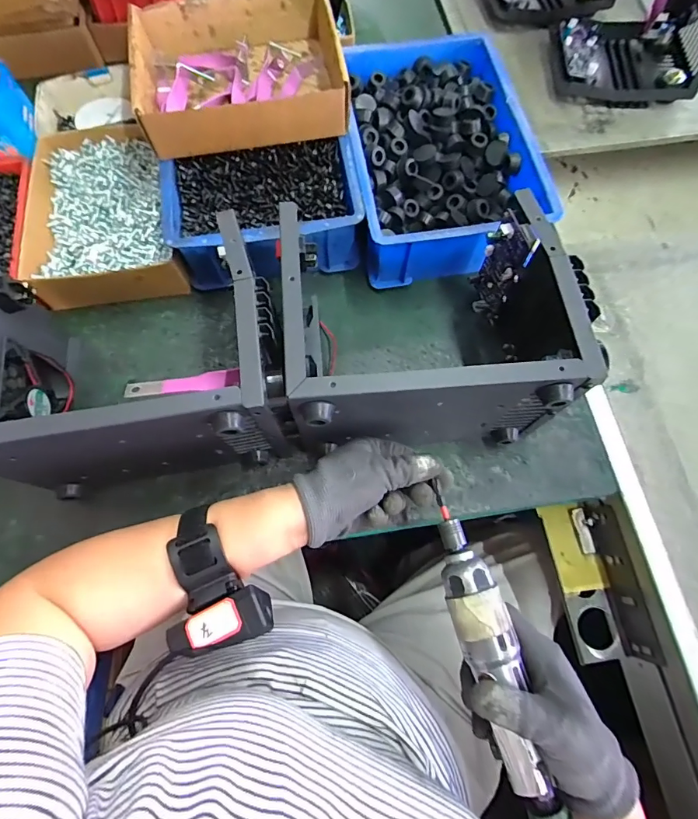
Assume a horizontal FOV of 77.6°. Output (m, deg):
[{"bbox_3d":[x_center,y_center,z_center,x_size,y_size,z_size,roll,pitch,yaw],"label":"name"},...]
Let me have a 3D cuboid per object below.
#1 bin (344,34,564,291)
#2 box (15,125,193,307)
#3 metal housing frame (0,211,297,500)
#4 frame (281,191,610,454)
[{"bbox_3d":[0.100,-0.311,0.526,0.201,0.079,0.310,-9,71,-2],"label":"bin"},{"bbox_3d":[-0.291,-0.230,0.507,0.154,0.049,0.231,-17,71,-5],"label":"box"},{"bbox_3d":[-0.184,-0.040,0.388,0.246,0.144,0.184,-9,71,-2],"label":"metal housing frame"},{"bbox_3d":[0.070,-0.066,0.400,0.234,0.155,0.181,-5,70,-1],"label":"frame"}]

